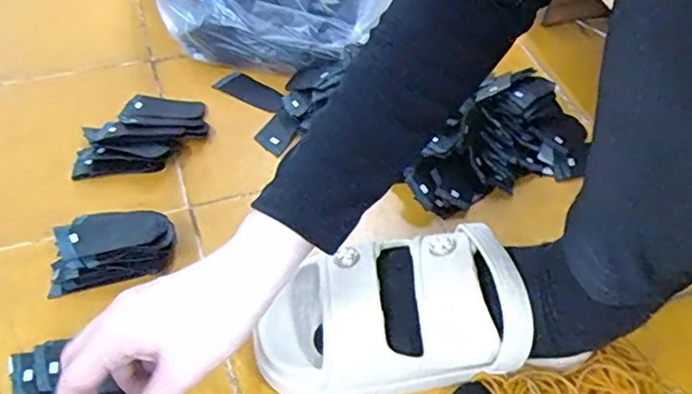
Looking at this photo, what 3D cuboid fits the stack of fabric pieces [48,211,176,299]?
[{"bbox_3d":[-0.184,0.037,0.481,0.094,0.032,0.053,-10,52,-13],"label":"stack of fabric pieces"}]

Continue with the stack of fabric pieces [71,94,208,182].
[{"bbox_3d":[-0.190,-0.058,0.563,0.078,0.027,0.124,27,53,16],"label":"stack of fabric pieces"}]

